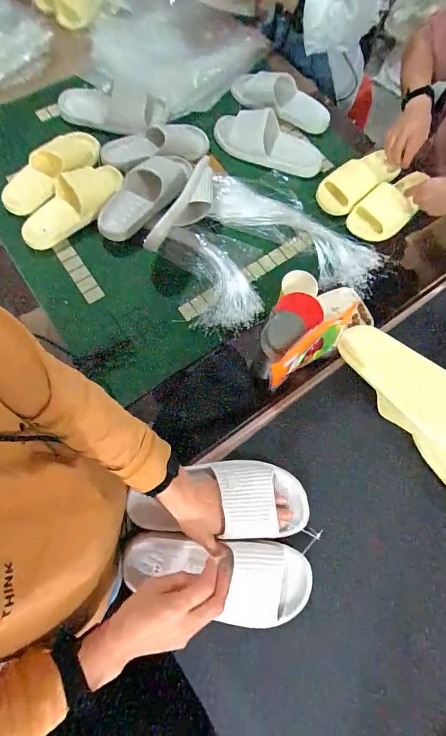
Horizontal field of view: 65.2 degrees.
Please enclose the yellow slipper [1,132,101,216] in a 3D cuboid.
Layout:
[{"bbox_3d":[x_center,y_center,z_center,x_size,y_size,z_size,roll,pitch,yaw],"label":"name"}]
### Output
[{"bbox_3d":[-0.399,-0.457,0.800,0.097,0.073,0.259,38,74,11],"label":"yellow slipper"}]

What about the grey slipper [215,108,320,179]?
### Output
[{"bbox_3d":[0.119,-0.571,0.890,0.281,0.091,0.100,19,71,5],"label":"grey slipper"}]

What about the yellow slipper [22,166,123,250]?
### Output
[{"bbox_3d":[-0.339,-0.366,0.782,0.251,0.048,0.101,-41,77,0],"label":"yellow slipper"}]

